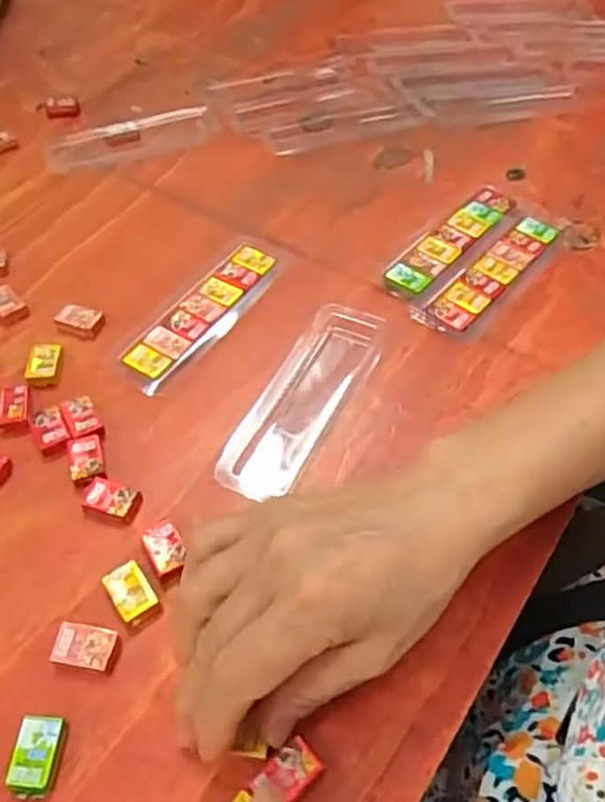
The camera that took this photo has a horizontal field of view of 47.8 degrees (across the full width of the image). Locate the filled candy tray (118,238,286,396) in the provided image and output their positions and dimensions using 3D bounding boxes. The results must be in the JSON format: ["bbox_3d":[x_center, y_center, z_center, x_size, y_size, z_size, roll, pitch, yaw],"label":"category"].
[{"bbox_3d":[-0.057,-0.057,0.420,0.041,0.010,0.138,27,57,20],"label":"filled candy tray"}]

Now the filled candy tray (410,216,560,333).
[{"bbox_3d":[0.119,-0.081,0.433,0.128,0.008,0.035,-38,61,-25],"label":"filled candy tray"}]

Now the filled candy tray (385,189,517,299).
[{"bbox_3d":[0.100,-0.107,0.455,0.030,0.008,0.124,34,60,24],"label":"filled candy tray"}]

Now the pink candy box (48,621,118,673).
[{"bbox_3d":[-0.094,0.107,0.294,0.025,0.009,0.018,8,53,7],"label":"pink candy box"}]

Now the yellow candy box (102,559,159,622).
[{"bbox_3d":[-0.078,0.086,0.309,0.018,0.007,0.025,-31,58,-21],"label":"yellow candy box"}]

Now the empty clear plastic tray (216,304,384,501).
[{"bbox_3d":[0.002,-0.005,0.378,0.049,0.006,0.139,23,56,17],"label":"empty clear plastic tray"}]

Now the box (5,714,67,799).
[{"bbox_3d":[-0.104,0.140,0.269,0.018,0.009,0.028,5,53,5],"label":"box"}]

